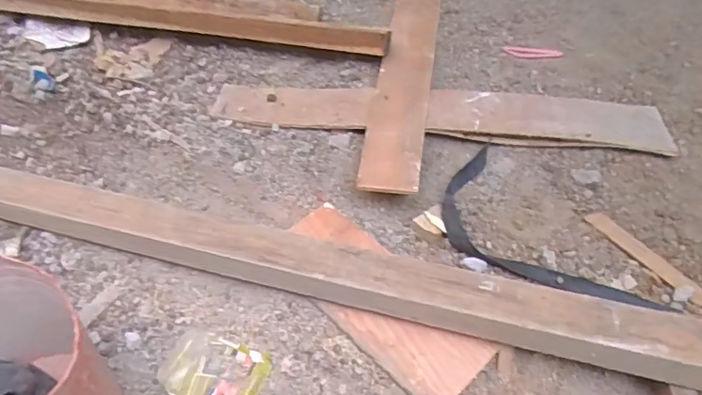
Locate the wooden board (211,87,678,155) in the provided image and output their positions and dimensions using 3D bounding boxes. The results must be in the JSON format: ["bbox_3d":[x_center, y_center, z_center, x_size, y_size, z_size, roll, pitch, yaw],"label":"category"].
[{"bbox_3d":[0.129,-0.134,0.837,0.685,0.029,0.107,4,53,7],"label":"wooden board"}]

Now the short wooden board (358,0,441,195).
[{"bbox_3d":[0.106,-0.271,0.945,0.087,0.020,0.698,4,48,10],"label":"short wooden board"}]

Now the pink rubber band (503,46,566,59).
[{"bbox_3d":[0.323,-0.255,0.949,0.101,0.004,0.029,7,53,8],"label":"pink rubber band"}]

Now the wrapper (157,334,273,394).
[{"bbox_3d":[-0.156,0.199,0.601,0.115,0.009,0.085,18,55,16],"label":"wrapper"}]

